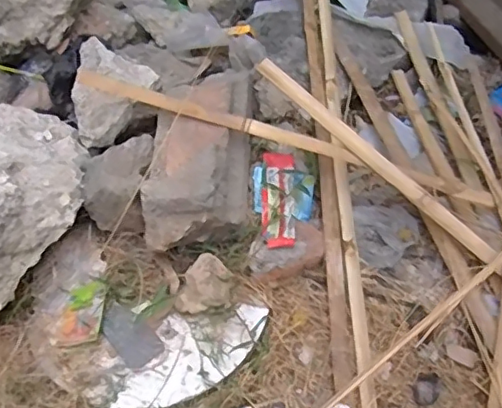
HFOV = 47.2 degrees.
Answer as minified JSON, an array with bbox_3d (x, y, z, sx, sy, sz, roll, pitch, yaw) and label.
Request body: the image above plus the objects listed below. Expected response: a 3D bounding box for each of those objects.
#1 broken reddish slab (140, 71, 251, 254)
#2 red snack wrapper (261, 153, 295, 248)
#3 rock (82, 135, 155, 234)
[{"bbox_3d":[-0.080,-0.075,0.958,0.144,0.125,0.319,3,52,6],"label":"broken reddish slab"},{"bbox_3d":[0.046,-0.006,0.989,0.054,0.025,0.205,0,52,4],"label":"red snack wrapper"},{"bbox_3d":[-0.217,-0.035,0.953,0.106,0.093,0.146,0,52,4],"label":"rock"}]

